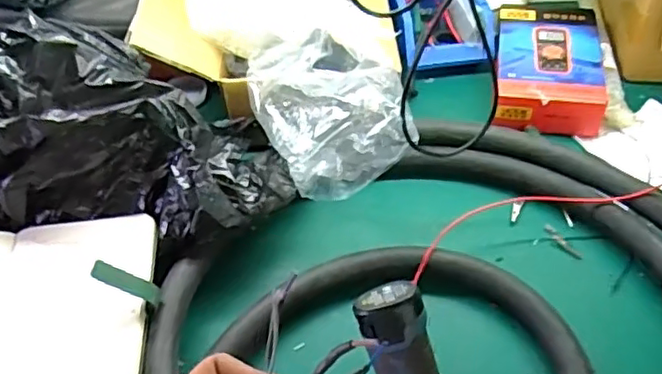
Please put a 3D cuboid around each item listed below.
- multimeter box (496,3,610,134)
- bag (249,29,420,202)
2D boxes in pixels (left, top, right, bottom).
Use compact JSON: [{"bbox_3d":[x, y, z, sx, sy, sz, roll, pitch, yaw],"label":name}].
[{"bbox_3d":[0.284,-0.161,0.837,0.130,0.054,0.211,6,49,7],"label":"multimeter box"},{"bbox_3d":[-0.006,-0.080,0.702,0.142,0.122,0.172,-17,50,-13],"label":"bag"}]

